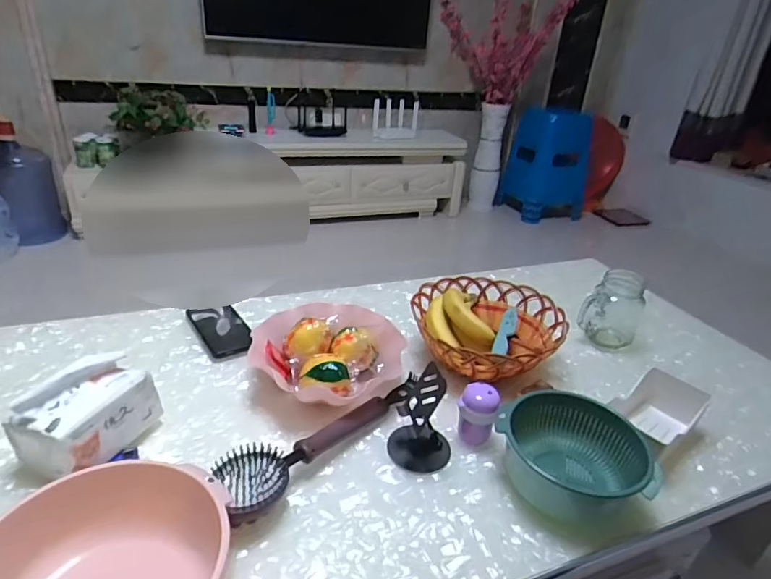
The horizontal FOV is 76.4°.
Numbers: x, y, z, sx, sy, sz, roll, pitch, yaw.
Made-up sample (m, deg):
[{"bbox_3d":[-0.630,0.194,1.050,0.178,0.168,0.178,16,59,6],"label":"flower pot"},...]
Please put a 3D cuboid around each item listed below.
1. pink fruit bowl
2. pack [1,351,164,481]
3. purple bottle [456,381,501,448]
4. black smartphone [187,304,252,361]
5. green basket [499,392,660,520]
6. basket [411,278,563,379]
[{"bbox_3d":[-0.083,0.098,0.738,0.214,0.084,0.178,11,29,12],"label":"pink fruit bowl"},{"bbox_3d":[-0.348,0.147,0.579,0.086,0.109,0.131,14,30,17],"label":"pack"},{"bbox_3d":[0.119,0.166,0.643,0.048,0.082,0.048,12,29,13],"label":"purple bottle"},{"bbox_3d":[-0.281,0.064,0.835,0.078,0.015,0.160,-21,38,-27],"label":"black smartphone"},{"bbox_3d":[0.225,0.201,0.597,0.172,0.085,0.132,12,29,13],"label":"green basket"},{"bbox_3d":[0.168,0.067,0.807,0.232,0.093,0.229,4,28,-2],"label":"basket"}]

